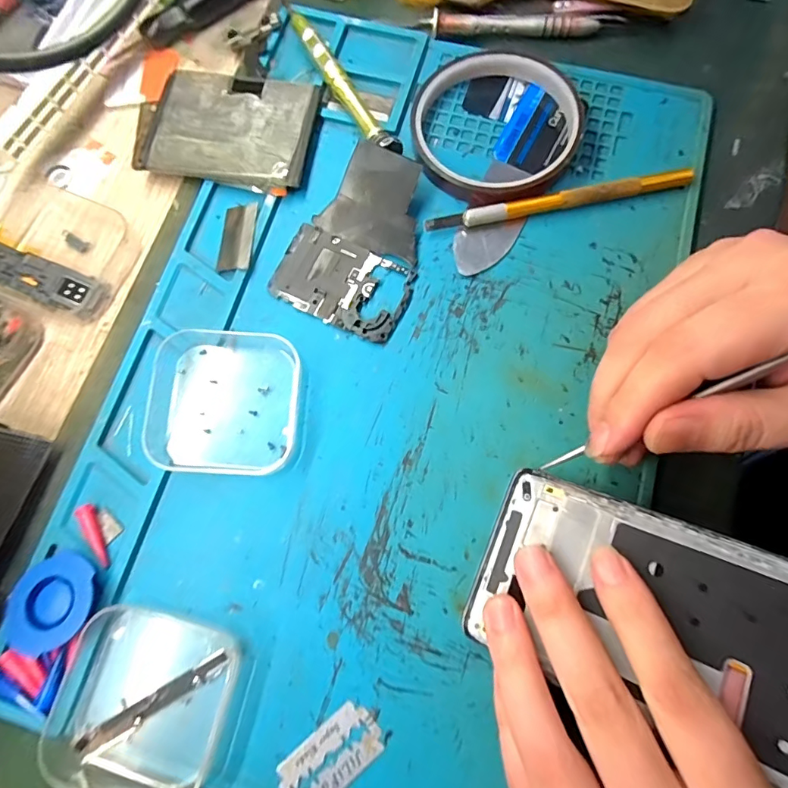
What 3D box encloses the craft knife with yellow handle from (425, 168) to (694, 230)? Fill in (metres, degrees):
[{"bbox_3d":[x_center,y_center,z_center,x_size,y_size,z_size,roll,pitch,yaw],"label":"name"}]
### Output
[{"bbox_3d":[0.082,-0.096,0.233,0.133,0.009,0.008,-11,77,-2],"label":"craft knife with yellow handle"}]

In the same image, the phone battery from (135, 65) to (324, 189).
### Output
[{"bbox_3d":[-0.090,-0.141,0.246,0.091,0.010,0.063,9,77,3],"label":"phone battery"}]

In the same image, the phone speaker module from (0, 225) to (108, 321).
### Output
[{"bbox_3d":[-0.178,-0.060,0.231,0.065,0.007,0.024,26,75,-8],"label":"phone speaker module"}]

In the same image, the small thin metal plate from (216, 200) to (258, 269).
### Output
[{"bbox_3d":[-0.080,-0.080,0.237,0.018,0.004,0.038,-3,70,14],"label":"small thin metal plate"}]

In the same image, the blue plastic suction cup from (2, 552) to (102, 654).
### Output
[{"bbox_3d":[-0.138,0.084,0.188,0.034,0.014,0.033,0,77,1],"label":"blue plastic suction cup"}]

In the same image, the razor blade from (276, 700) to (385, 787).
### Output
[{"bbox_3d":[-0.025,0.142,0.179,0.042,0.004,0.022,-40,79,-8],"label":"razor blade"}]

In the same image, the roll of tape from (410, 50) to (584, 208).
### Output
[{"bbox_3d":[0.051,-0.139,0.241,0.085,0.015,0.086,0,77,1],"label":"roll of tape"}]

